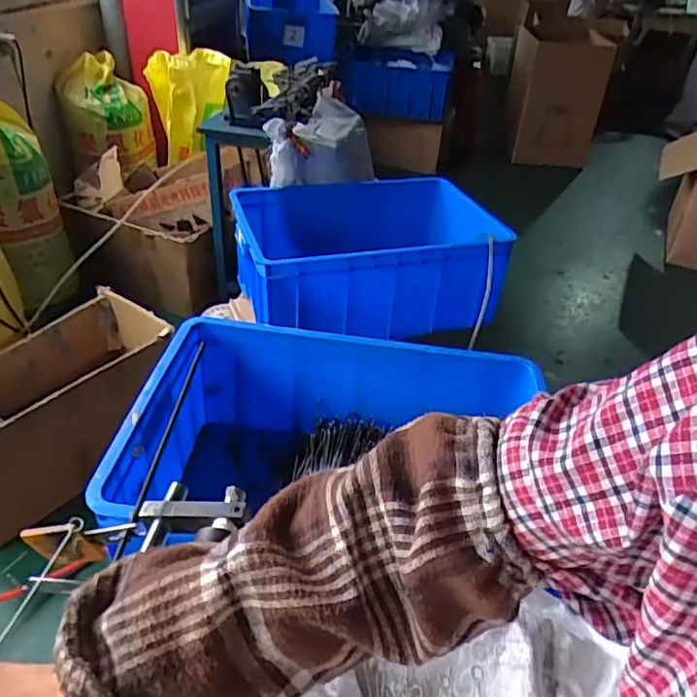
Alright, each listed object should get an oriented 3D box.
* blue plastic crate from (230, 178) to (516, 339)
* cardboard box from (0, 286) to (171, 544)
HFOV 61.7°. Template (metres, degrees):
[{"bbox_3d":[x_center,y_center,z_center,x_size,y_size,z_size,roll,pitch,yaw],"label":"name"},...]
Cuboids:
[{"bbox_3d":[0.058,-0.232,1.445,0.640,0.240,0.426,-6,37,-13],"label":"blue plastic crate"},{"bbox_3d":[-0.643,0.122,1.293,0.313,0.249,0.525,23,40,24],"label":"cardboard box"}]

